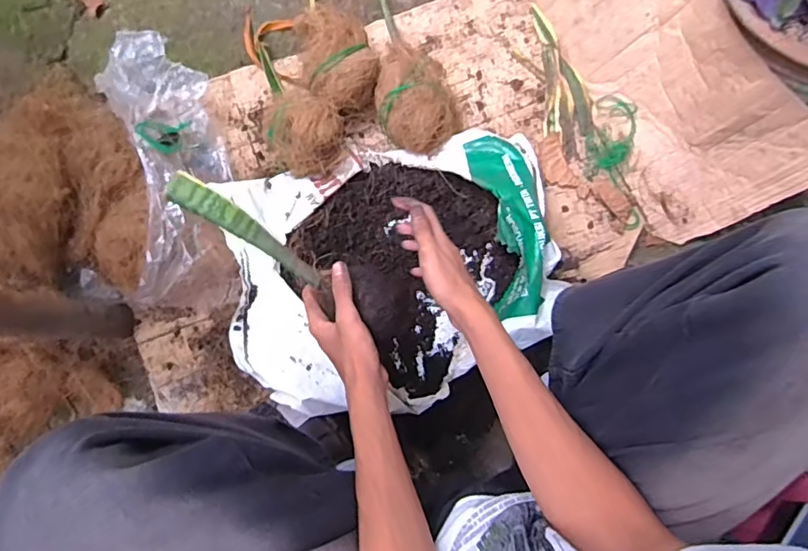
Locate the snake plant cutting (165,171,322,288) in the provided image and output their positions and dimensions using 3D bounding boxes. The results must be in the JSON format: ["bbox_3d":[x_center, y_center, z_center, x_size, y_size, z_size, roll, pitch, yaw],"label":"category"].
[{"bbox_3d":[-0.157,-0.044,0.547,0.171,0.007,0.030,36,81,-14],"label":"snake plant cutting"}]

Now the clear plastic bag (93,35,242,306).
[{"bbox_3d":[-0.346,-0.156,0.772,0.161,0.075,0.418,-11,80,-1],"label":"clear plastic bag"}]

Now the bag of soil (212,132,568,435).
[{"bbox_3d":[-0.020,-0.015,0.728,0.439,0.118,0.341,-10,79,-1],"label":"bag of soil"}]

